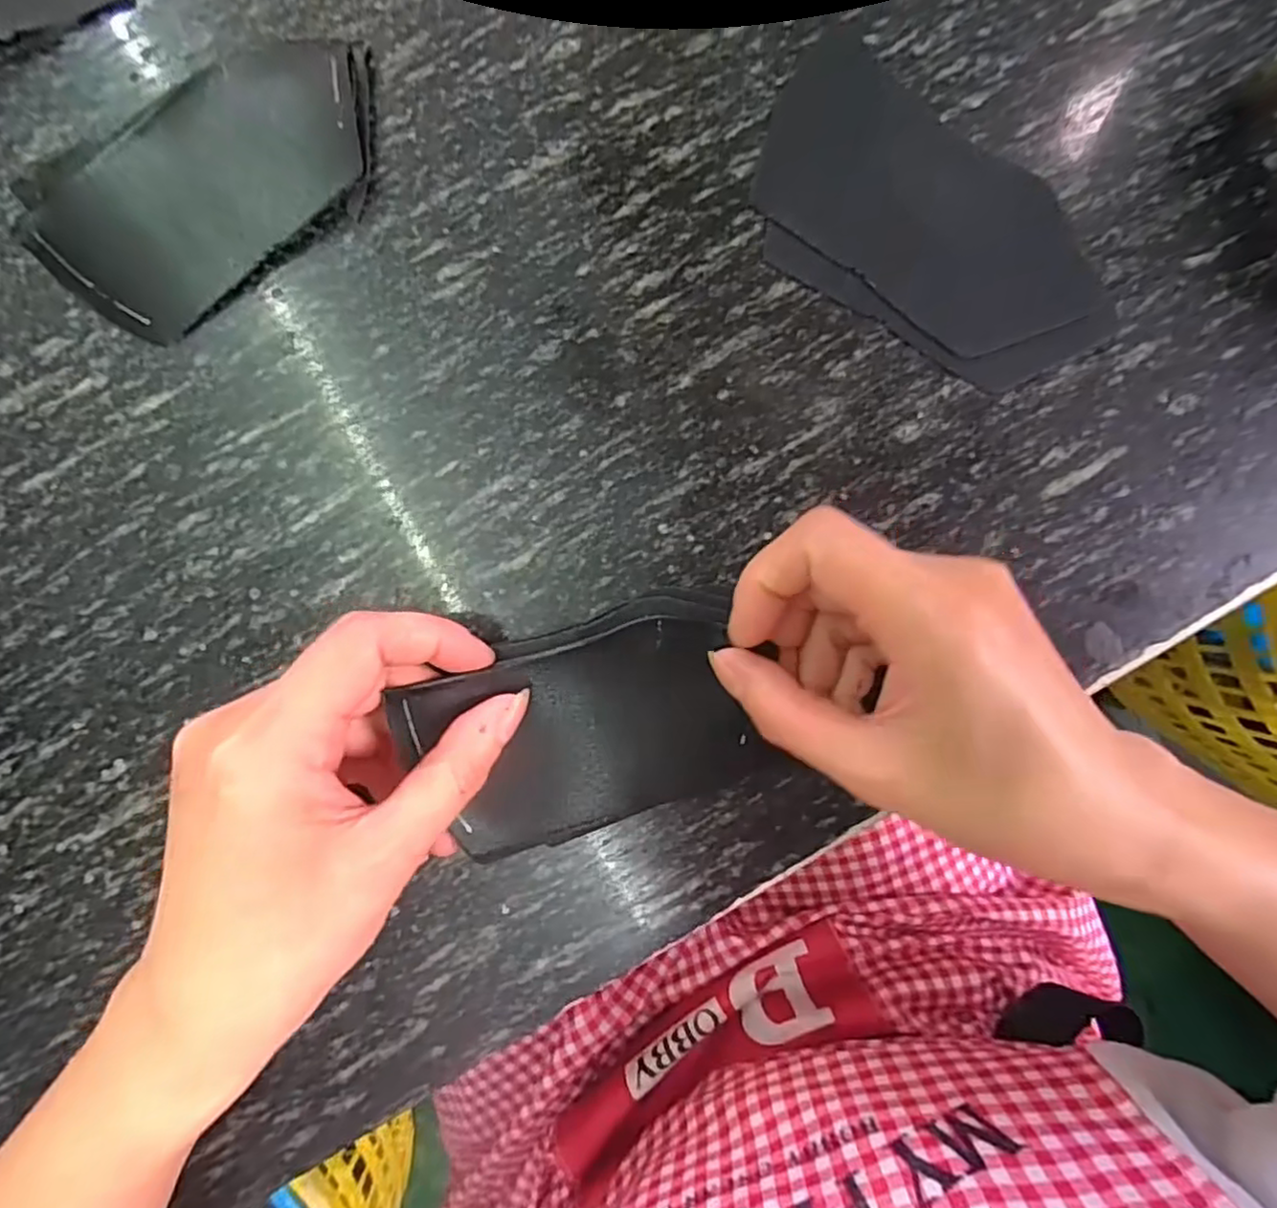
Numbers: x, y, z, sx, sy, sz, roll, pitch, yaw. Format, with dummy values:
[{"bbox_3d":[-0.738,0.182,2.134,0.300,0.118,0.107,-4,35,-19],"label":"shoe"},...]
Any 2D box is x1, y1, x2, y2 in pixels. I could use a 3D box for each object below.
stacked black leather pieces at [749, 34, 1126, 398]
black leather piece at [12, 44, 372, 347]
[{"bbox_3d":[0.098,-0.128,0.229,0.131,0.004,0.073,39,89,0],"label":"stacked black leather pieces"},{"bbox_3d":[-0.142,-0.141,0.226,0.121,0.009,0.064,-30,90,-1],"label":"black leather piece"}]

